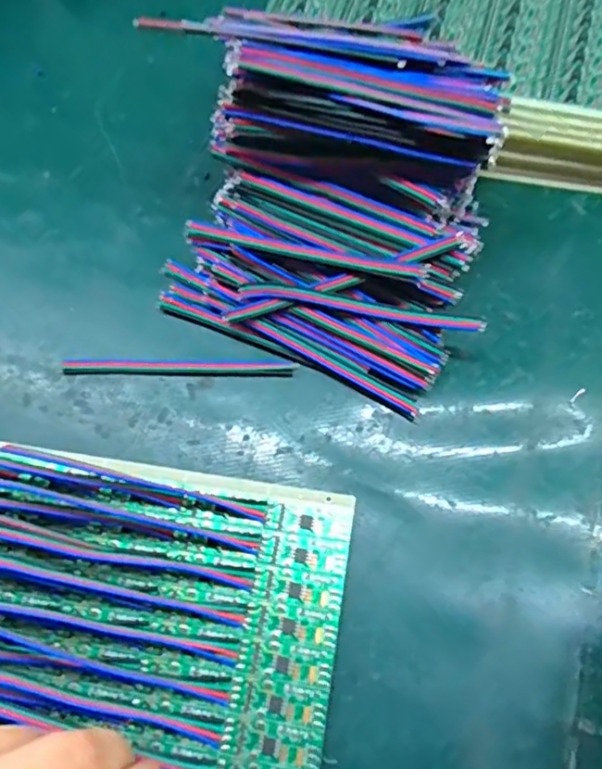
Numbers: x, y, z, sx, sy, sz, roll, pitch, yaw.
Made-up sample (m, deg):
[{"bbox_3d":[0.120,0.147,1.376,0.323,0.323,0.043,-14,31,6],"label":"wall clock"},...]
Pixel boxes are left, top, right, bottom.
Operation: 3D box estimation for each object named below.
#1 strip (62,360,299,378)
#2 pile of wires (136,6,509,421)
[{"bbox_3d":[-0.051,-0.008,0.248,0.095,0.004,0.007,1,68,3],"label":"strip"},{"bbox_3d":[0.009,-0.070,0.232,0.121,0.070,0.122,11,69,7],"label":"pile of wires"}]

